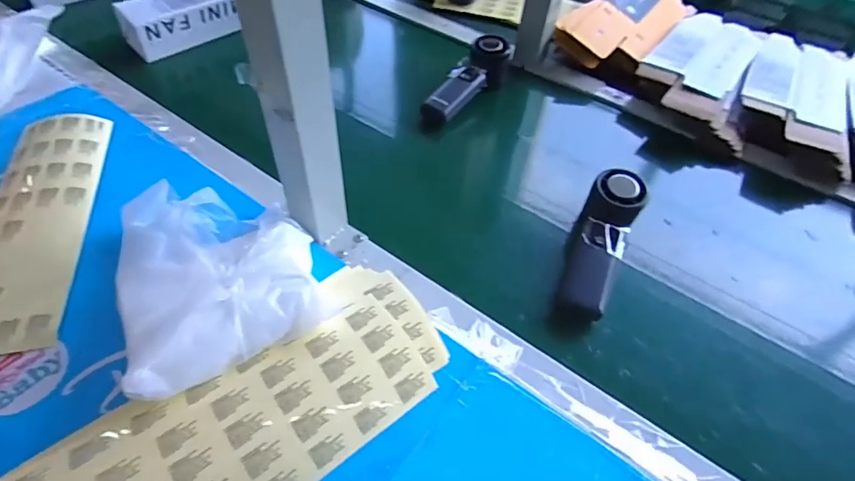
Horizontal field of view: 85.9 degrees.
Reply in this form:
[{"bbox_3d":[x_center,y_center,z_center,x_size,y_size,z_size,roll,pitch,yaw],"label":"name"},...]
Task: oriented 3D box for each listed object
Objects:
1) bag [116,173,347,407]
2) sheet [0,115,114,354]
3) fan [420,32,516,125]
[{"bbox_3d":[-0.180,0.012,0.393,0.150,0.056,0.210,-23,57,-18],"label":"bag"},{"bbox_3d":[-0.383,-0.025,0.445,0.098,0.013,0.290,-11,54,-9],"label":"sheet"},{"bbox_3d":[0.053,-0.214,0.630,0.050,0.066,0.155,32,58,21],"label":"fan"}]

